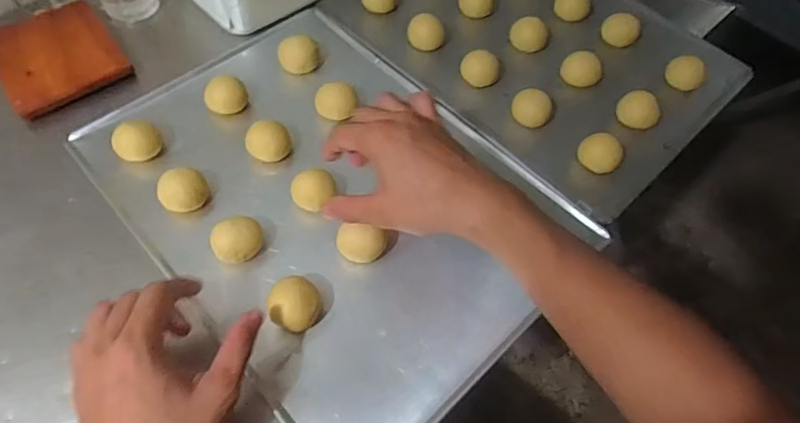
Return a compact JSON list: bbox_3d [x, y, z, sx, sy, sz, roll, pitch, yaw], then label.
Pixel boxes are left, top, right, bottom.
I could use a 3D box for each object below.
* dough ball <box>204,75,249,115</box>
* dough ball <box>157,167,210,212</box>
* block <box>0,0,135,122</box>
[{"bbox_3d":[-0.186,-0.122,0.548,0.043,0.029,0.038,-17,60,-13],"label":"dough ball"},{"bbox_3d":[-0.203,-0.018,0.482,0.043,0.031,0.035,-31,64,-20],"label":"dough ball"},{"bbox_3d":[-0.383,-0.173,0.571,0.121,0.025,0.142,-33,64,-21],"label":"block"}]

